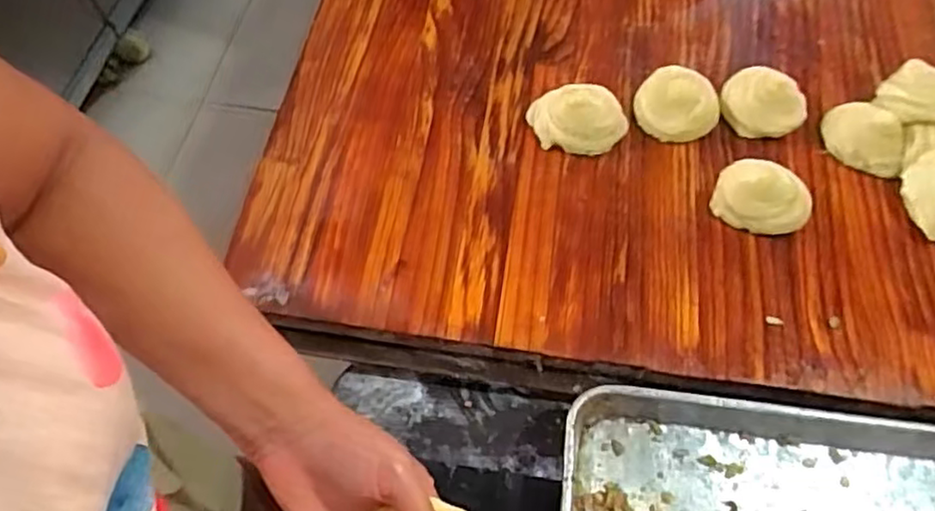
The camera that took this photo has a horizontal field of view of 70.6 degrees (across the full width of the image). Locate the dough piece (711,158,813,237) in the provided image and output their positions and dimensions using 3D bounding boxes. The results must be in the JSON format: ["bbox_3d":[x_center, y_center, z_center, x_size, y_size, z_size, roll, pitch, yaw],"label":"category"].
[{"bbox_3d":[0.269,-0.054,0.598,0.082,0.029,0.065,19,64,12],"label":"dough piece"}]

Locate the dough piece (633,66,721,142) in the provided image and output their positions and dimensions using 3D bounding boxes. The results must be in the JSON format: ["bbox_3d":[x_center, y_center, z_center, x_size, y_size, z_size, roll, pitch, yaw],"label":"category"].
[{"bbox_3d":[0.210,-0.152,0.658,0.080,0.034,0.075,-1,64,2],"label":"dough piece"}]

